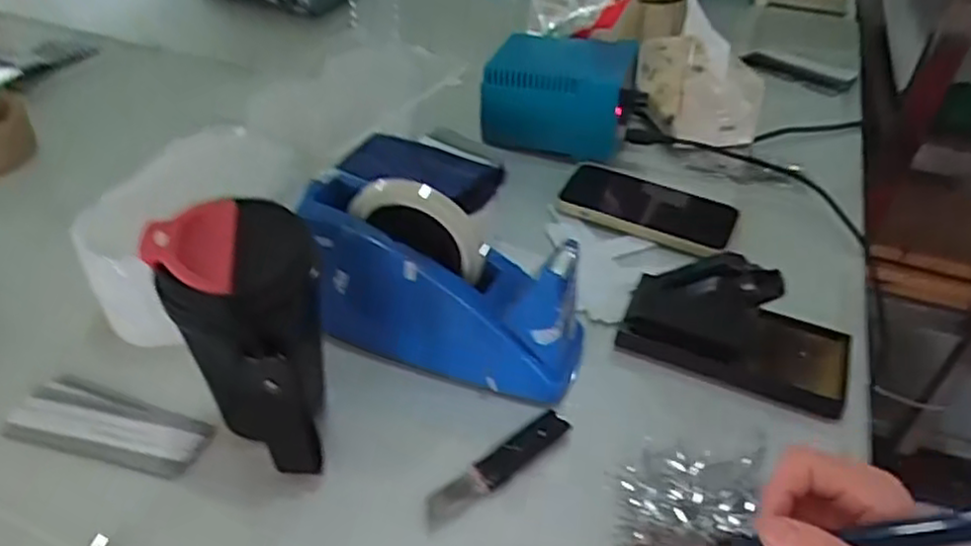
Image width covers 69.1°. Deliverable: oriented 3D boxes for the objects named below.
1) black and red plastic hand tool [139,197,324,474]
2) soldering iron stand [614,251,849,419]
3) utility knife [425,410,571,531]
[{"bbox_3d":[-0.138,0.043,0.414,0.084,0.149,0.091,-6,39,-11],"label":"black and red plastic hand tool"},{"bbox_3d":[0.183,0.031,0.505,0.158,0.069,0.075,18,41,17],"label":"soldering iron stand"},{"bbox_3d":[0.008,0.120,0.440,0.109,0.011,0.020,-25,46,-31],"label":"utility knife"}]

